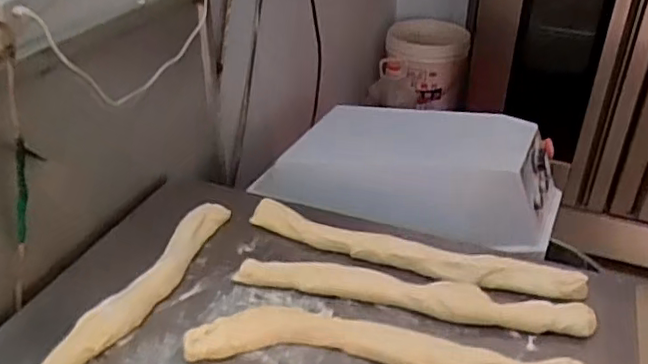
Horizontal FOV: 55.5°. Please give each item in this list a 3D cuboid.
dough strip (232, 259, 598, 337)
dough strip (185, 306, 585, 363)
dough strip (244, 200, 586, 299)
[{"bbox_3d":[0.116,0.153,0.853,0.489,0.030,0.052,7,33,11],"label":"dough strip"},{"bbox_3d":[0.071,0.206,0.766,0.471,0.033,0.079,4,33,7],"label":"dough strip"},{"bbox_3d":[0.120,0.104,0.931,0.515,0.034,0.060,12,34,19],"label":"dough strip"}]

